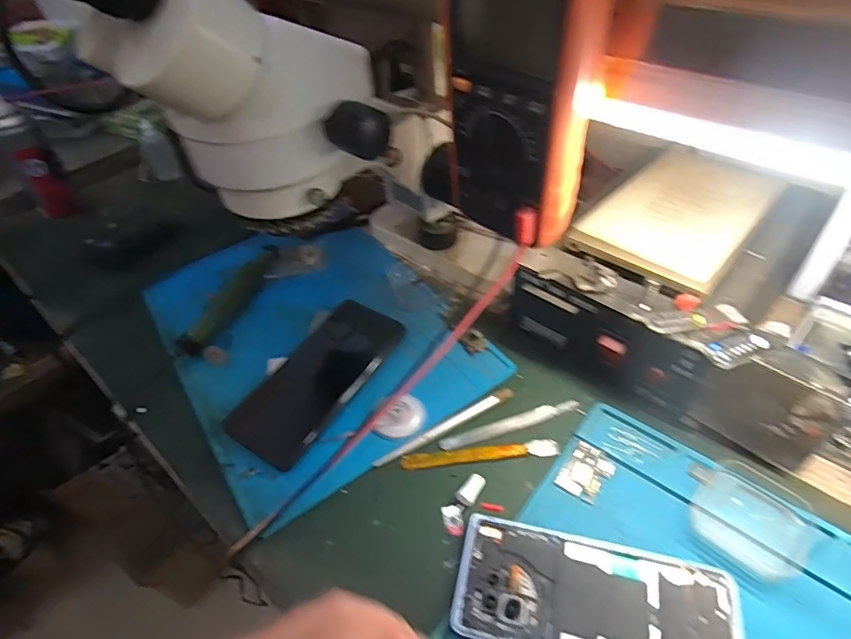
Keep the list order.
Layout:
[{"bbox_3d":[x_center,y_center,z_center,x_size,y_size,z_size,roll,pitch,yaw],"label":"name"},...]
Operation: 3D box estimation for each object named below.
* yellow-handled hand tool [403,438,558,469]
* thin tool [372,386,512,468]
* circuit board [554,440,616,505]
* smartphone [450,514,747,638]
[{"bbox_3d":[0.043,0.105,0.388,0.121,0.004,0.015,-6,46,1],"label":"yellow-handled hand tool"},{"bbox_3d":[0.017,0.088,0.403,0.127,0.005,0.010,-25,49,-17],"label":"thin tool"},{"bbox_3d":[0.121,0.113,0.368,0.031,0.004,0.043,27,55,28],"label":"circuit board"},{"bbox_3d":[0.104,0.174,0.304,0.164,0.011,0.074,7,48,13],"label":"smartphone"}]

